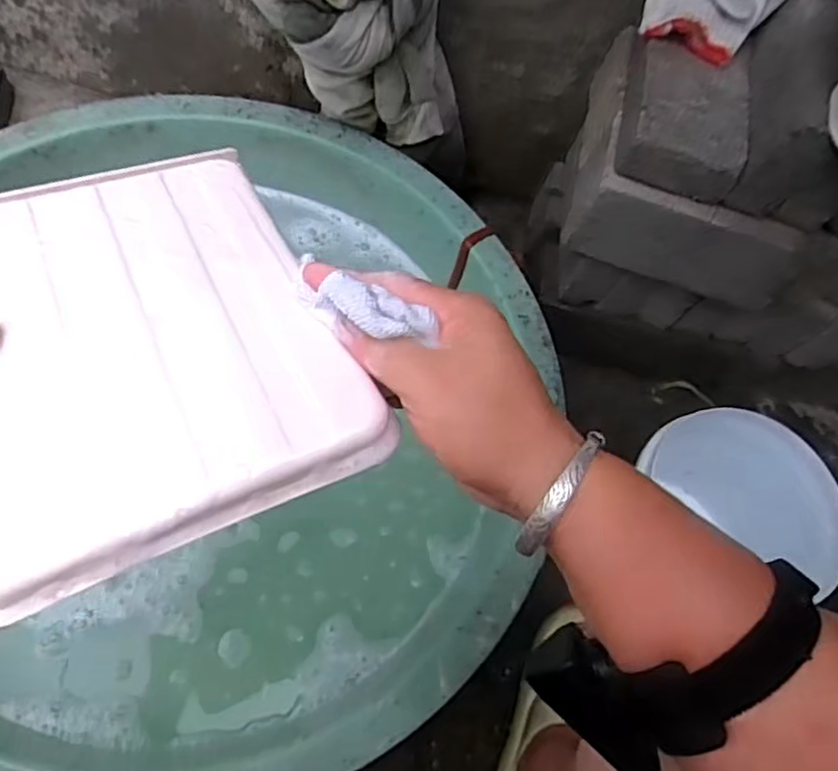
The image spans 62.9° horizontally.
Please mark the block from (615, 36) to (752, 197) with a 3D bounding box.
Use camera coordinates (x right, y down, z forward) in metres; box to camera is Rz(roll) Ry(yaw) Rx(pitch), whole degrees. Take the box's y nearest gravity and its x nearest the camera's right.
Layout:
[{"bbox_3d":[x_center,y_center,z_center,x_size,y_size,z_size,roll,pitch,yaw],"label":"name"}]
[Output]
[{"bbox_3d":[0.256,-0.263,0.661,0.112,0.048,0.166,16,62,-4],"label":"block"}]

